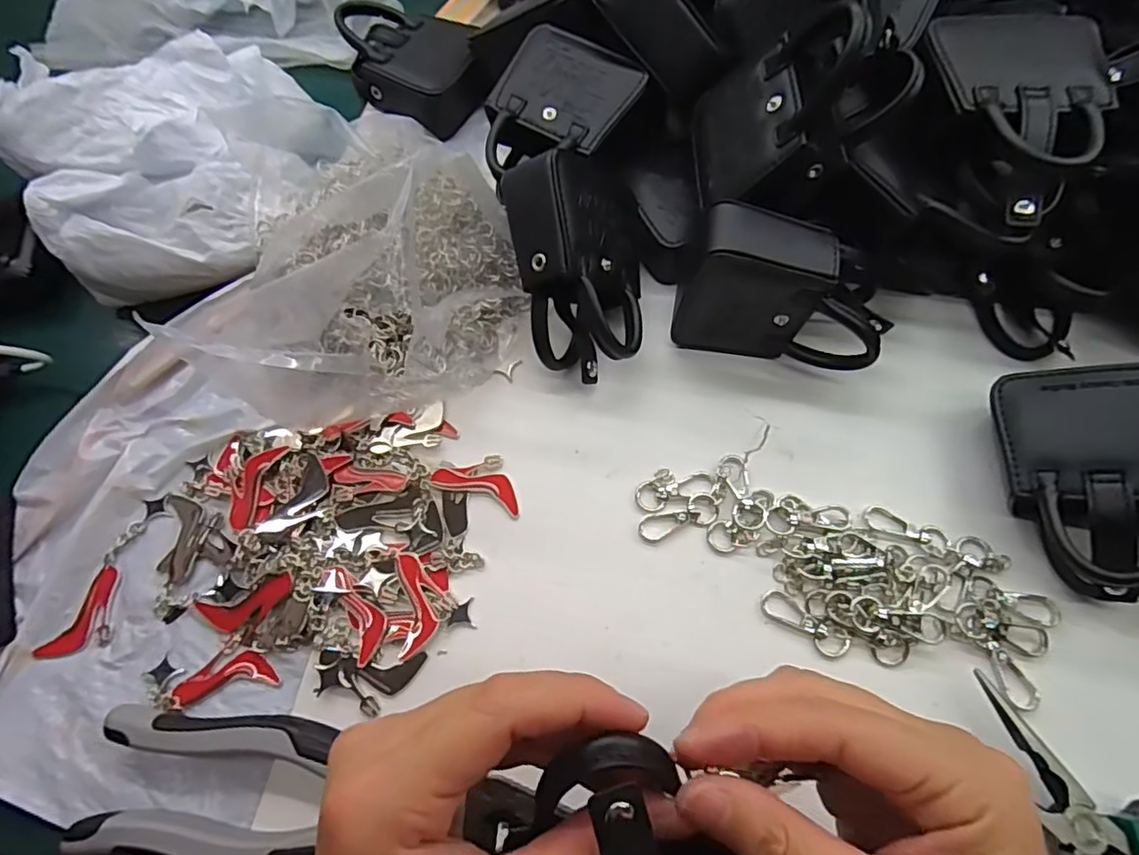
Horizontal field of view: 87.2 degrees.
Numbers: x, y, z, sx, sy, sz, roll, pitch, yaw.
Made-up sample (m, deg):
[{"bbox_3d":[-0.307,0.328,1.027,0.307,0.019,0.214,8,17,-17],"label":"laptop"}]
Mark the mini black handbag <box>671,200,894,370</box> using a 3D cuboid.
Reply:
[{"bbox_3d":[0.107,-0.067,0.302,0.104,0.075,0.047,14,67,8],"label":"mini black handbag"}]

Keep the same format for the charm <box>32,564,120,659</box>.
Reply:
[{"bbox_3d":[-0.229,0.089,0.281,0.018,0.004,0.047,25,69,13],"label":"charm"}]

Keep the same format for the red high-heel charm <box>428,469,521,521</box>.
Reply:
[{"bbox_3d":[-0.045,0.029,0.300,0.048,0.004,0.017,19,68,11],"label":"red high-heel charm"}]

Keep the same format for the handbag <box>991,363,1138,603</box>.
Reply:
[{"bbox_3d":[0.233,0.022,0.261,0.077,0.041,0.099,-6,66,34],"label":"handbag"}]

